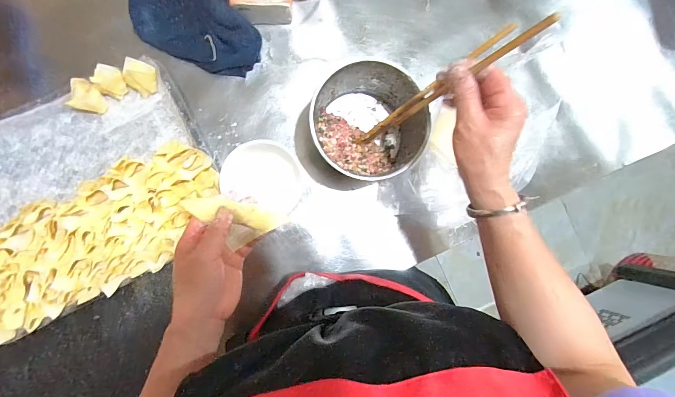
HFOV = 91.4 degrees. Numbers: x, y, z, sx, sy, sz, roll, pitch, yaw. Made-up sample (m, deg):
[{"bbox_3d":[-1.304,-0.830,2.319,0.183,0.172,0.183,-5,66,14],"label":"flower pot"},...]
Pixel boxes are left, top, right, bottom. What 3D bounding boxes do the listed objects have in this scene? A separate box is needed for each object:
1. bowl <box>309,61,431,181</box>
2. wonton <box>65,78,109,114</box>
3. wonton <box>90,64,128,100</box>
[{"bbox_3d":[0.040,-0.110,0.494,0.152,0.118,0.146,0,89,-5],"label":"bowl"},{"bbox_3d":[-0.374,-0.151,0.495,0.046,0.025,0.044,0,89,-5],"label":"wonton"},{"bbox_3d":[-0.337,-0.175,0.491,0.039,0.031,0.040,0,89,-5],"label":"wonton"}]

